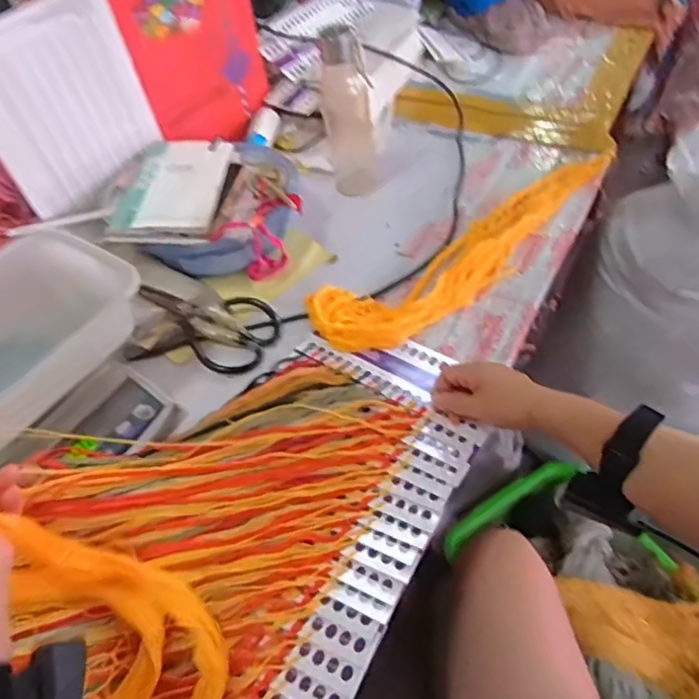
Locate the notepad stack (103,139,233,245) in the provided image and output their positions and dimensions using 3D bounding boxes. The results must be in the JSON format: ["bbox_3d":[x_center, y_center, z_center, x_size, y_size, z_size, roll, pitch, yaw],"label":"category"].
[{"bbox_3d":[-0.256,-0.227,0.814,0.164,0.030,0.214,-2,52,5],"label":"notepad stack"}]

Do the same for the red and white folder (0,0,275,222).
[{"bbox_3d":[-0.300,-0.387,0.824,0.045,0.255,0.450,35,63,29],"label":"red and white folder"}]

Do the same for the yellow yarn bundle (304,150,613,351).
[{"bbox_3d":[0.189,-0.145,0.780,0.531,0.040,0.131,-28,54,-15],"label":"yellow yarn bundle"}]

